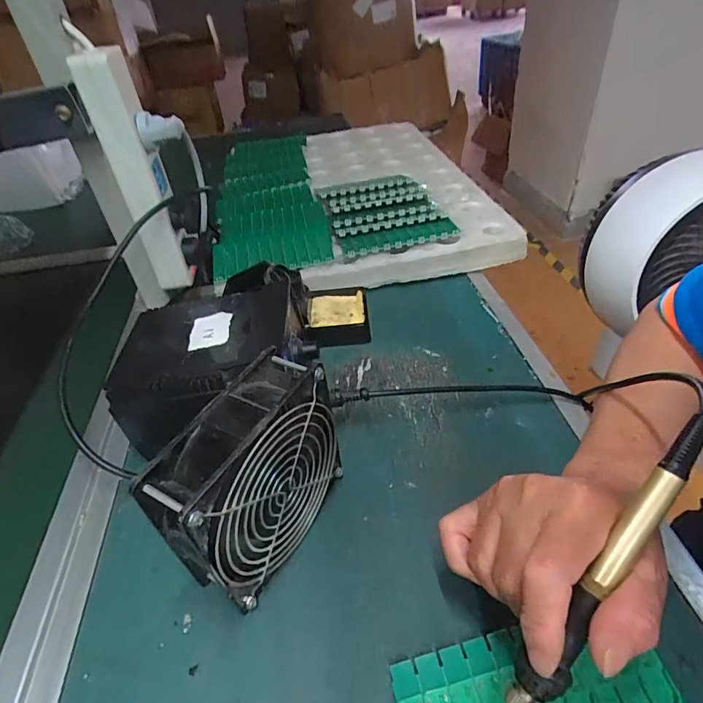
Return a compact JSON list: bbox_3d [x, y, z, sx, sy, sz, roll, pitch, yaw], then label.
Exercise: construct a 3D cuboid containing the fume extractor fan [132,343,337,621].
[{"bbox_3d":[-0.059,0.082,0.280,0.049,0.118,0.120,20,47,27],"label":"fume extractor fan"}]

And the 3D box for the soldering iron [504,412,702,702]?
[{"bbox_3d":[0.102,0.118,0.202,0.017,0.021,0.206,33,90,34],"label":"soldering iron"}]

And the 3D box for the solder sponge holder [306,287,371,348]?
[{"bbox_3d":[-0.014,-0.038,0.481,0.063,0.025,0.079,-6,40,0],"label":"solder sponge holder"}]

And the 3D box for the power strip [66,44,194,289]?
[{"bbox_3d":[-0.208,-0.170,0.444,0.044,0.215,0.050,-21,42,-16],"label":"power strip"}]

